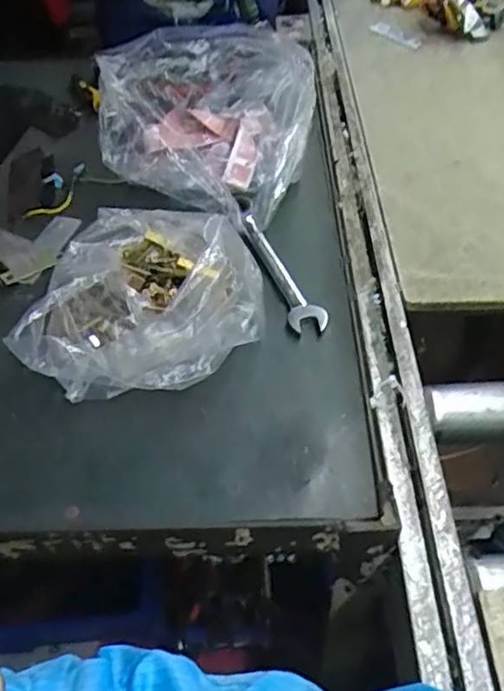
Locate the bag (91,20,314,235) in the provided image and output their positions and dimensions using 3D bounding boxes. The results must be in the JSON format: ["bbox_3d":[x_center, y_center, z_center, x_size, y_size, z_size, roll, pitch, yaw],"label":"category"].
[{"bbox_3d":[-0.042,-0.219,0.646,0.204,0.150,0.152,2,47,6],"label":"bag"}]

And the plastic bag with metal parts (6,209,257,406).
[{"bbox_3d":[-0.086,-0.044,0.525,0.179,0.095,0.179,0,47,3],"label":"plastic bag with metal parts"}]

